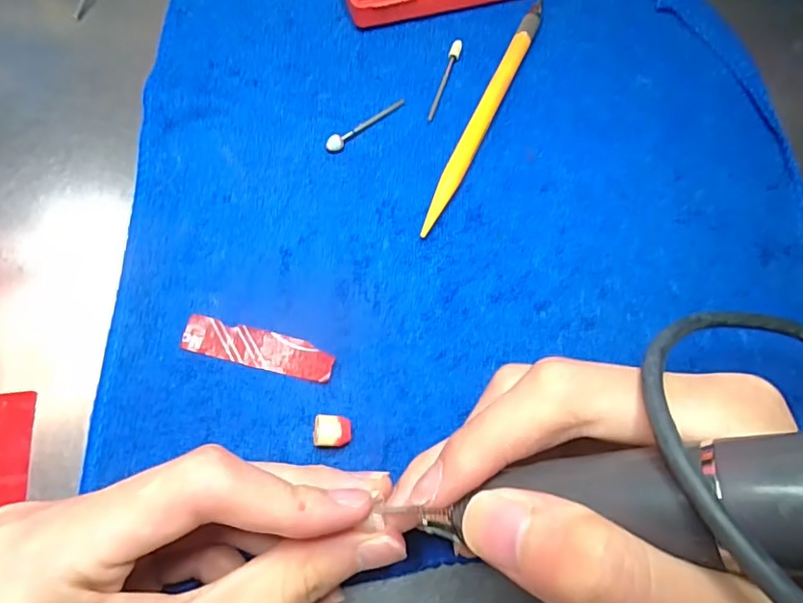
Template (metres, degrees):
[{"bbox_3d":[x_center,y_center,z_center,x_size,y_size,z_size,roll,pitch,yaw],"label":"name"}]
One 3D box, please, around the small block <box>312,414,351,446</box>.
[{"bbox_3d":[-0.025,0.047,0.199,0.012,0.011,0.011,2,70,-1],"label":"small block"}]

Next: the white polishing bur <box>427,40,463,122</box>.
[{"bbox_3d":[0.020,-0.102,0.254,0.005,0.004,0.046,17,70,5],"label":"white polishing bur"}]

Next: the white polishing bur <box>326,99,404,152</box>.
[{"bbox_3d":[-0.015,-0.079,0.244,0.043,0.006,0.006,-40,76,-15],"label":"white polishing bur"}]

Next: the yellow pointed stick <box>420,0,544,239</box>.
[{"bbox_3d":[0.038,-0.084,0.246,0.009,0.008,0.134,24,71,7],"label":"yellow pointed stick"}]

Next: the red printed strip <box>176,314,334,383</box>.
[{"bbox_3d":[-0.054,0.018,0.211,0.058,0.004,0.015,14,70,3],"label":"red printed strip"}]

